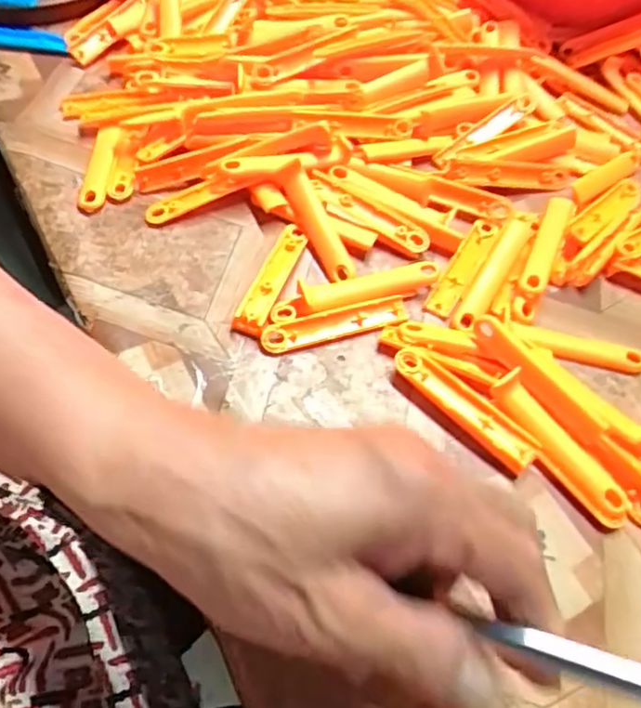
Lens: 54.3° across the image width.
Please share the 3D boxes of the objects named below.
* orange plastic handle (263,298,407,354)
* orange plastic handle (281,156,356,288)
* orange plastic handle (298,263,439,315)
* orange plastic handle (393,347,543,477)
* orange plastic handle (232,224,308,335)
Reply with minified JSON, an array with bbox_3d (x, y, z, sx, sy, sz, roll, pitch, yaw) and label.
[{"bbox_3d":[0.008,-0.015,0.314,0.075,0.006,0.014,-14,61,-12],"label":"orange plastic handle"},{"bbox_3d":[-0.001,-0.071,0.341,0.014,0.010,0.075,-20,75,-16],"label":"orange plastic handle"},{"bbox_3d":[0.027,-0.034,0.325,0.073,0.006,0.019,-11,60,-11],"label":"orange plastic handle"},{"bbox_3d":[0.066,0.024,0.290,0.018,0.005,0.076,-38,68,-24],"label":"orange plastic handle"},{"bbox_3d":[-0.025,-0.041,0.325,0.016,0.009,0.073,18,59,7],"label":"orange plastic handle"}]

